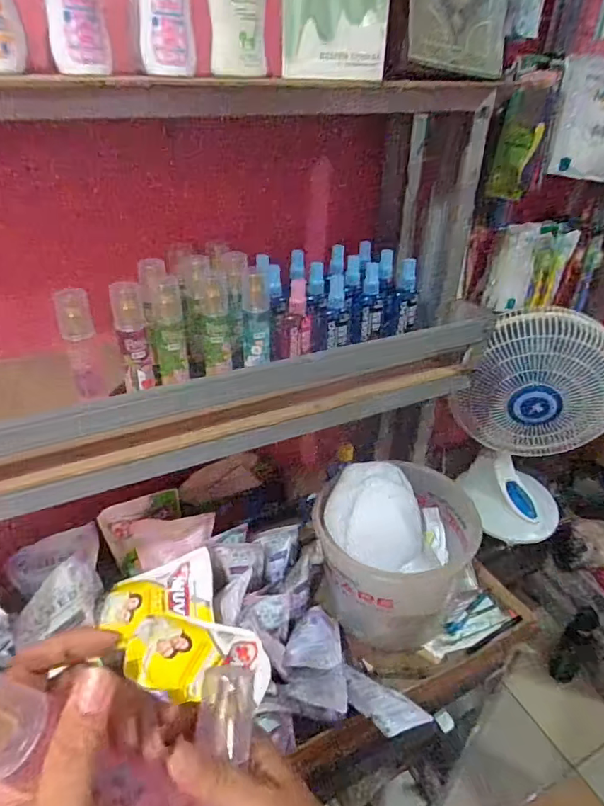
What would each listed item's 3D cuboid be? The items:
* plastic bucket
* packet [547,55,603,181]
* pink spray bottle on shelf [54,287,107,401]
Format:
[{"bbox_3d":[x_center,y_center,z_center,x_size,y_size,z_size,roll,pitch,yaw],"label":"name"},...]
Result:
[{"bbox_3d":[0.155,0.235,0.840,0.222,0.210,0.243,24,40,31],"label":"plastic bucket"},{"bbox_3d":[0.515,-0.488,0.863,0.146,0.176,0.035,4,31,-2],"label":"packet"},{"bbox_3d":[-0.250,-0.066,0.565,0.035,0.125,0.026,-15,36,-22],"label":"pink spray bottle on shelf"}]

